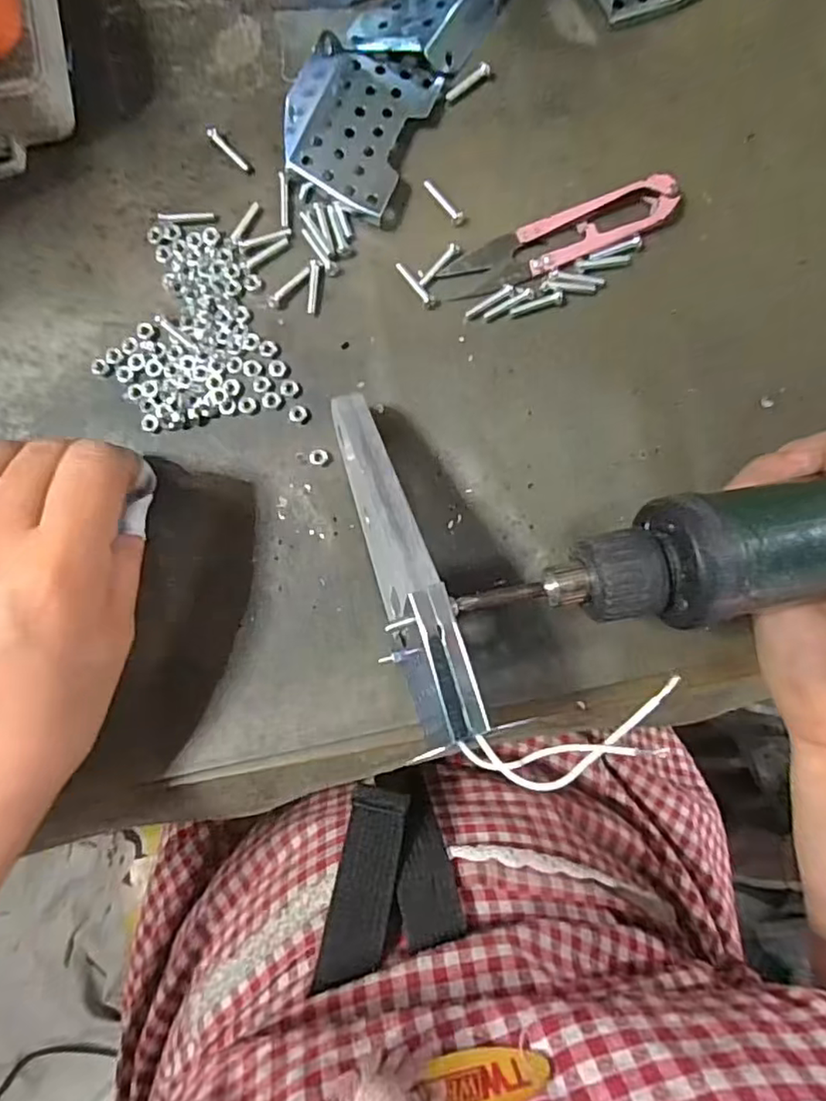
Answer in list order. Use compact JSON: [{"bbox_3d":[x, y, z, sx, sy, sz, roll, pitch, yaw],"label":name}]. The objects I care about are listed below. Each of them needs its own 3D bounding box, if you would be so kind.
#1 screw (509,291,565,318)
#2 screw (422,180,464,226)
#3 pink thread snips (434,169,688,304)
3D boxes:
[{"bbox_3d":[0.052,-0.103,0.253,0.023,0.004,0.005,-13,87,-2],"label":"screw"},{"bbox_3d":[0.013,-0.149,0.256,0.006,0.004,0.024,-37,88,-3],"label":"screw"},{"bbox_3d":[0.062,-0.131,0.253,0.102,0.010,0.022,-22,87,-3],"label":"pink thread snips"}]

